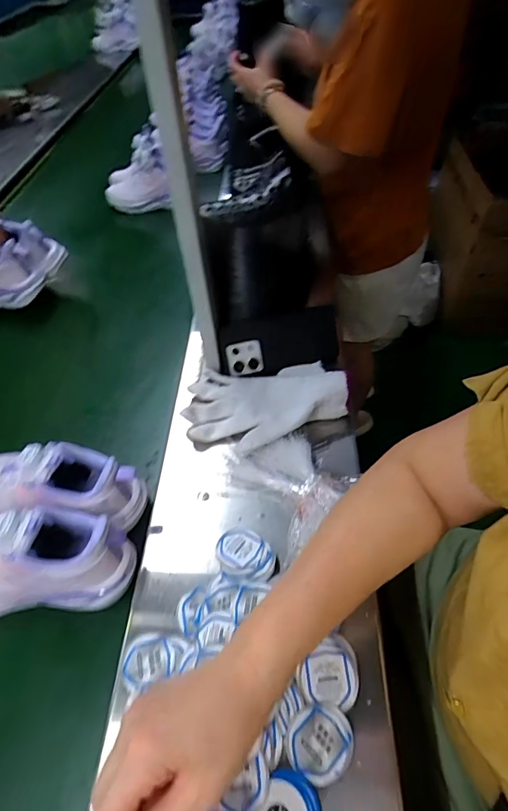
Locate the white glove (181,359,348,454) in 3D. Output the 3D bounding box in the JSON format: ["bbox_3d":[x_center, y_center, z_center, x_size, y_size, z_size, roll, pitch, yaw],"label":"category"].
[{"bbox_3d":[0.016,-0.003,0.577,0.202,0.038,0.136,-5,48,-1],"label":"white glove"}]

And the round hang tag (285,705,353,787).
[{"bbox_3d":[0.052,0.269,0.351,0.051,0.010,0.048,3,48,6],"label":"round hang tag"}]

